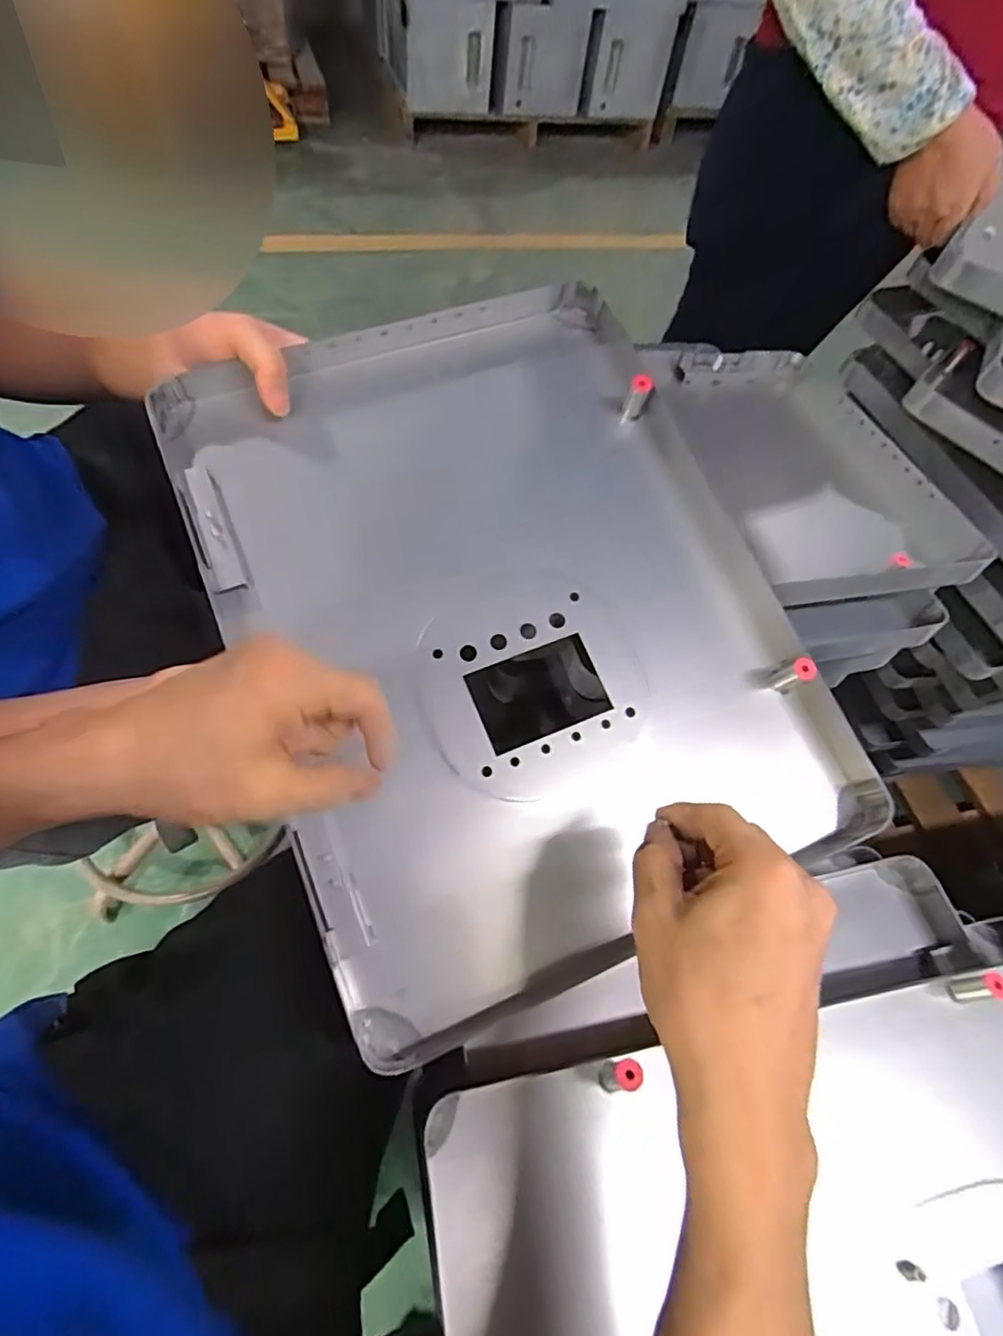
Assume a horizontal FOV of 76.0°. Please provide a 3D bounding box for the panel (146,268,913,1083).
[{"bbox_3d":[0.005,-0.044,0.452,0.362,0.039,0.457,-20,74,-12],"label":"panel"}]

